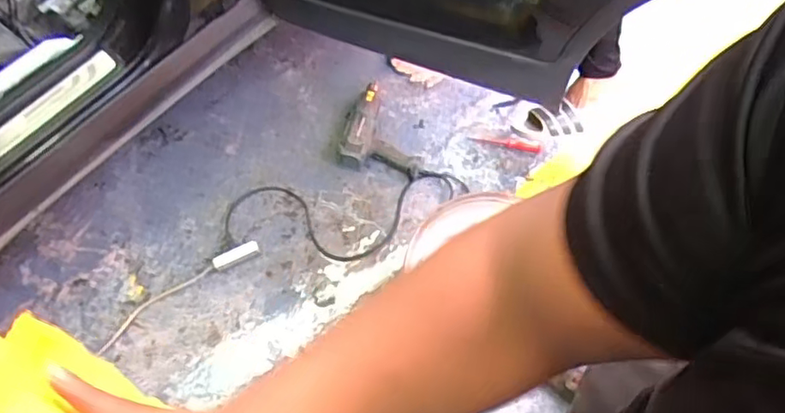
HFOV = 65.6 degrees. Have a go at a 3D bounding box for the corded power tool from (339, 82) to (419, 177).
[{"bbox_3d":[-0.015,-0.197,1.509,0.199,0.095,0.216,14,70,4],"label":"corded power tool"}]

